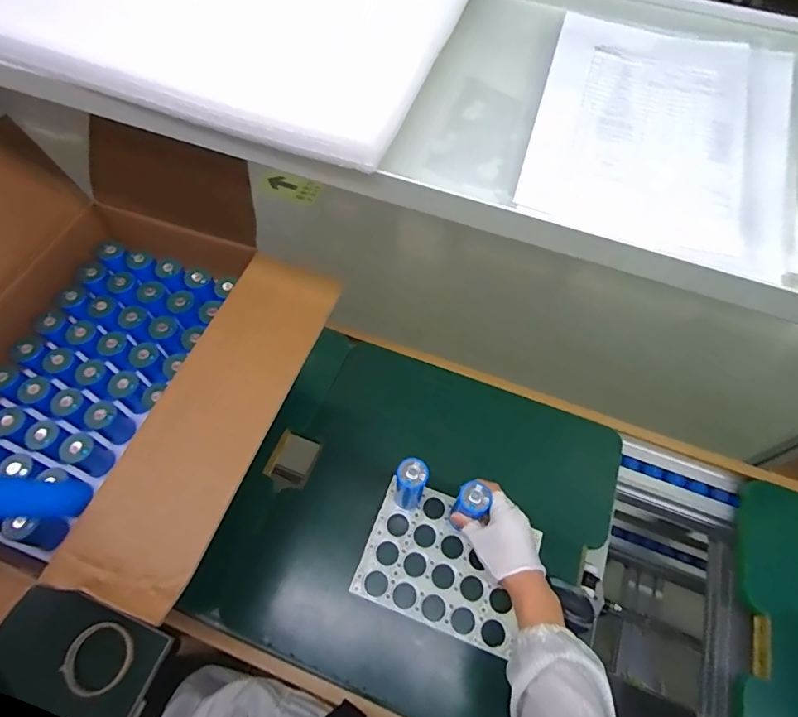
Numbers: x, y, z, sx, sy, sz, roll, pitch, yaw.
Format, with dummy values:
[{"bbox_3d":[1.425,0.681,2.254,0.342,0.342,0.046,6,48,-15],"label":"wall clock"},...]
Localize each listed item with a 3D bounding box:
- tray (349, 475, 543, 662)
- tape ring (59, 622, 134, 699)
[{"bbox_3d":[0.068,0.289,0.690,0.227,0.014,0.173,19,61,9],"label":"tray"},{"bbox_3d":[-0.412,0.410,0.659,0.091,0.010,0.084,1,60,-2],"label":"tape ring"}]

